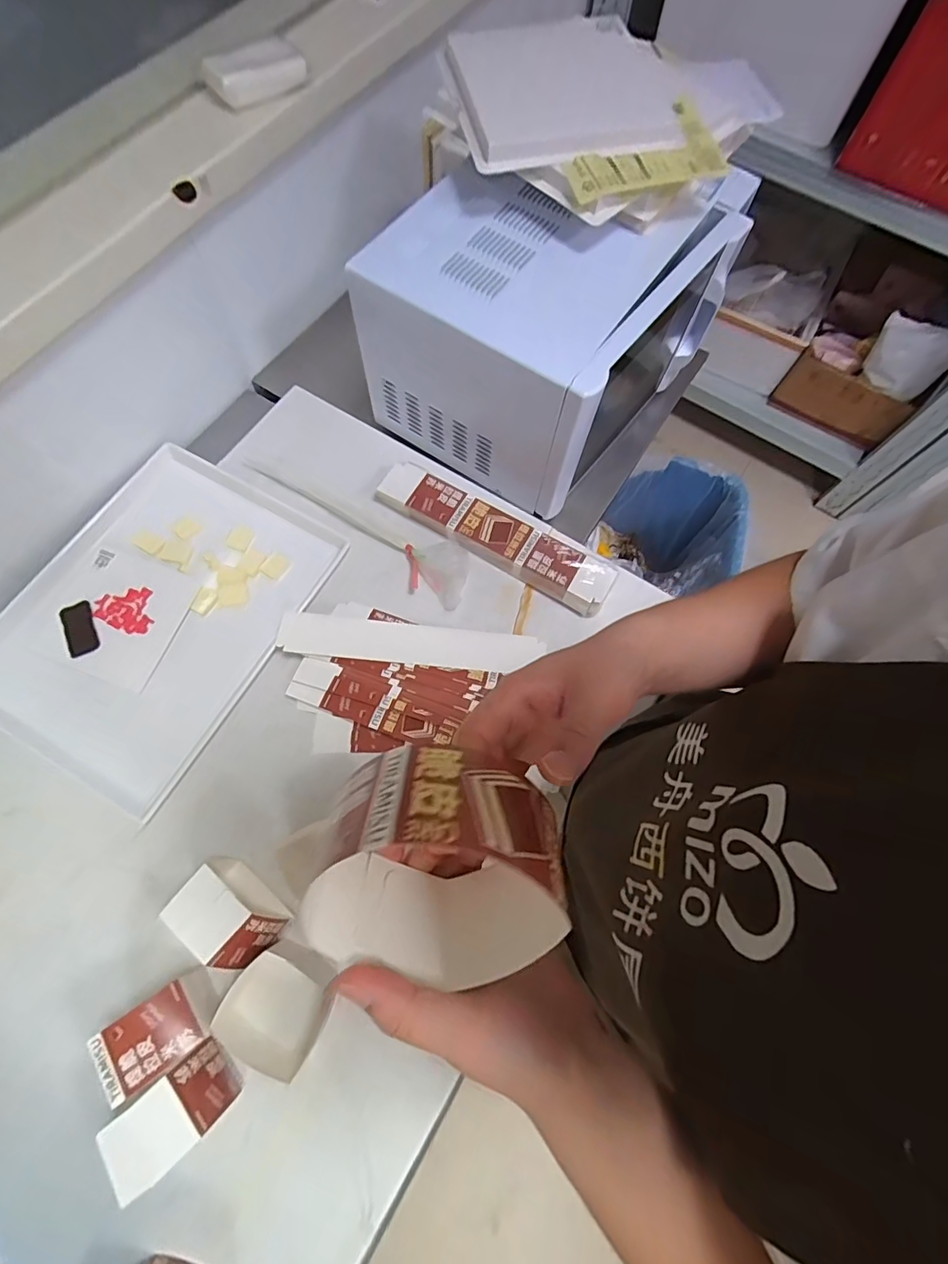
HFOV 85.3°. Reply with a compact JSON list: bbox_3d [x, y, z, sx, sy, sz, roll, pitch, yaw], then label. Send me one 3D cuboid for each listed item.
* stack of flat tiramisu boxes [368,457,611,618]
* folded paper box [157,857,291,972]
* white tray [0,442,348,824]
[{"bbox_3d":[0.030,-0.139,0.724,0.348,0.034,0.067,30,72,8],"label":"stack of flat tiramisu boxes"},{"bbox_3d":[-0.260,0.294,0.540,0.105,0.083,0.059,42,74,11],"label":"folded paper box"},{"bbox_3d":[-0.425,-0.029,0.693,0.339,0.031,0.423,29,72,8],"label":"white tray"}]

